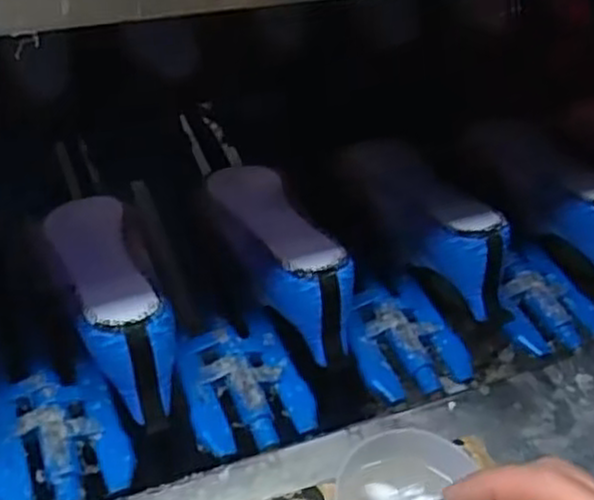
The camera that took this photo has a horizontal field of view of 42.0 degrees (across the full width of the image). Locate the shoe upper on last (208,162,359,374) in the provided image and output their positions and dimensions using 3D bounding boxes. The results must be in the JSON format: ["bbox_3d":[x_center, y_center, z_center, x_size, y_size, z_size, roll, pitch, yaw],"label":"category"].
[{"bbox_3d":[-0.013,0.003,0.647,0.072,0.101,0.211,-15,55,-20],"label":"shoe upper on last"}]

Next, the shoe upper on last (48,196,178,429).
[{"bbox_3d":[-0.145,0.031,0.596,0.079,0.092,0.222,-12,48,-19],"label":"shoe upper on last"}]

